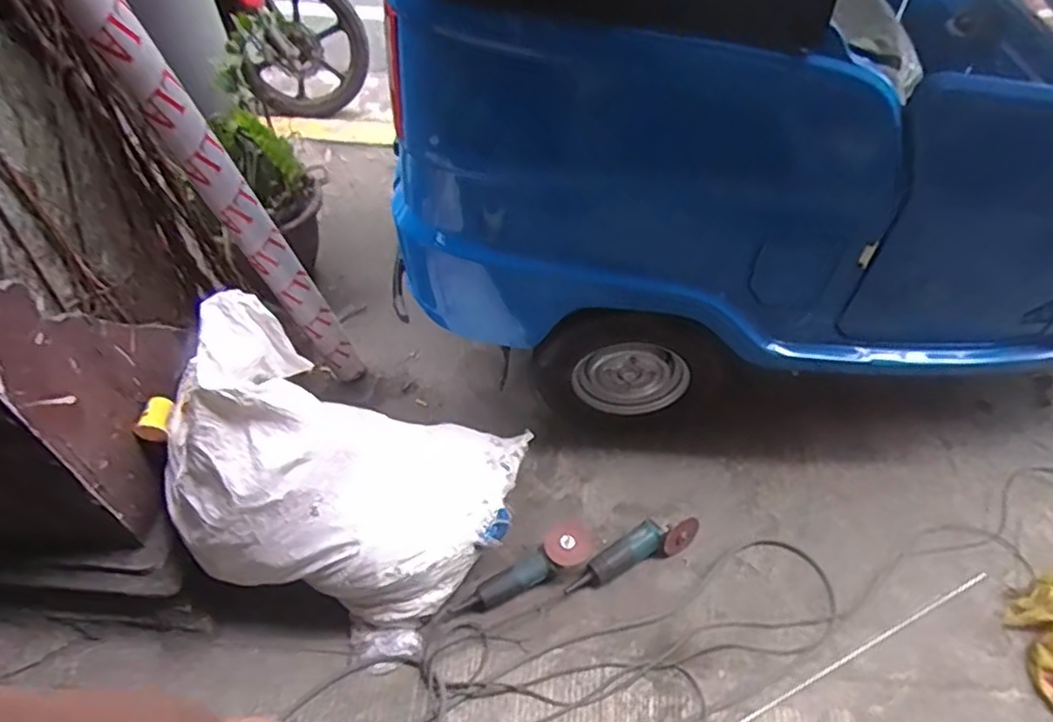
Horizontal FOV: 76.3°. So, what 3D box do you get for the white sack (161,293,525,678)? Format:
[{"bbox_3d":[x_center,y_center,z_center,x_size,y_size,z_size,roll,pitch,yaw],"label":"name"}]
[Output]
[{"bbox_3d":[-0.362,0.211,1.367,0.597,0.611,0.558,22,54,16],"label":"white sack"}]

